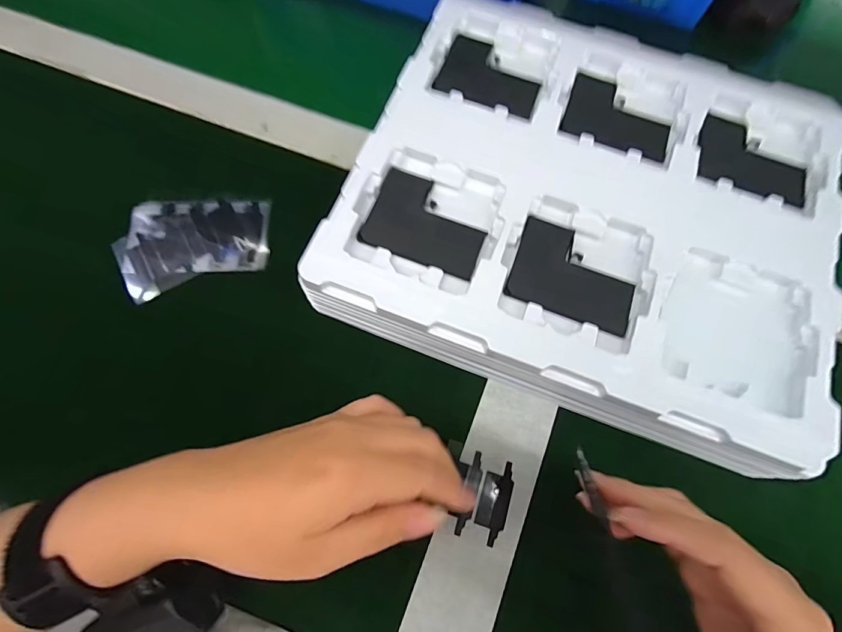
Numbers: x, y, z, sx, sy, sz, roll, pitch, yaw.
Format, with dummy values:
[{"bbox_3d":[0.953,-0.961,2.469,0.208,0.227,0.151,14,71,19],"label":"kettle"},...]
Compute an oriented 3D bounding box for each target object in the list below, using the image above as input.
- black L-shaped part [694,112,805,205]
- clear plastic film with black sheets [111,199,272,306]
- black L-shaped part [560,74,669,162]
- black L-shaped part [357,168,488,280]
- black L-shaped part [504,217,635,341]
[{"bbox_3d":[0.240,-0.113,0.301,0.078,0.008,0.063,21,70,5],"label":"black L-shaped part"},{"bbox_3d":[-0.168,-0.056,0.311,0.107,0.007,0.074,-12,73,-6],"label":"clear plastic film with black sheets"},{"bbox_3d":[0.147,-0.148,0.310,0.076,0.006,0.061,19,70,4],"label":"black L-shaped part"},{"bbox_3d":[0.004,-0.060,0.274,0.076,0.010,0.058,20,70,5],"label":"black L-shaped part"},{"bbox_3d":[0.098,-0.027,0.265,0.077,0.004,0.061,20,70,5],"label":"black L-shaped part"}]

